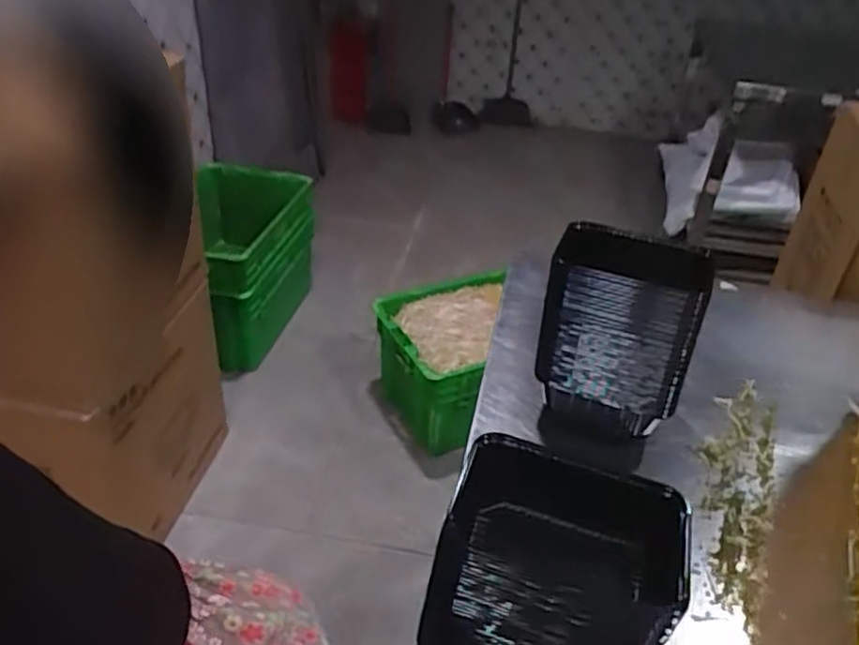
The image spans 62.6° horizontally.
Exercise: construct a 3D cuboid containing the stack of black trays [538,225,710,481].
[{"bbox_3d":[0.243,0.014,0.924,0.178,0.240,0.153,15,36,13],"label":"stack of black trays"}]

